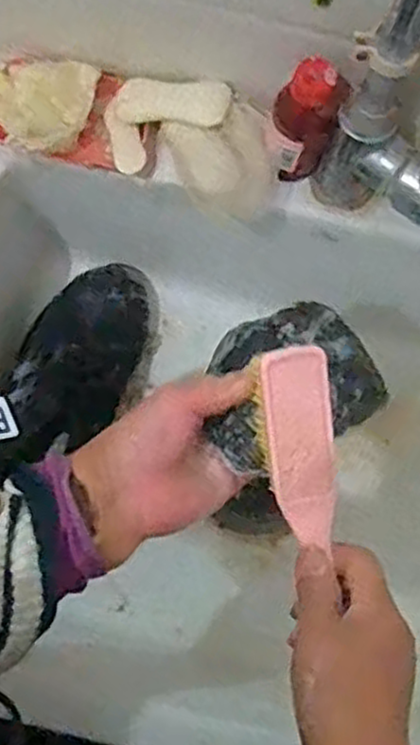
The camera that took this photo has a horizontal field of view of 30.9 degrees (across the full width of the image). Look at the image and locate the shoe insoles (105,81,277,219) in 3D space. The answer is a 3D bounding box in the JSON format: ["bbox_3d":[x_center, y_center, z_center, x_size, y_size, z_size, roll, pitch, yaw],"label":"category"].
[{"bbox_3d":[-0.012,-0.179,0.578,0.137,0.030,0.085,17,79,3],"label":"shoe insoles"}]

